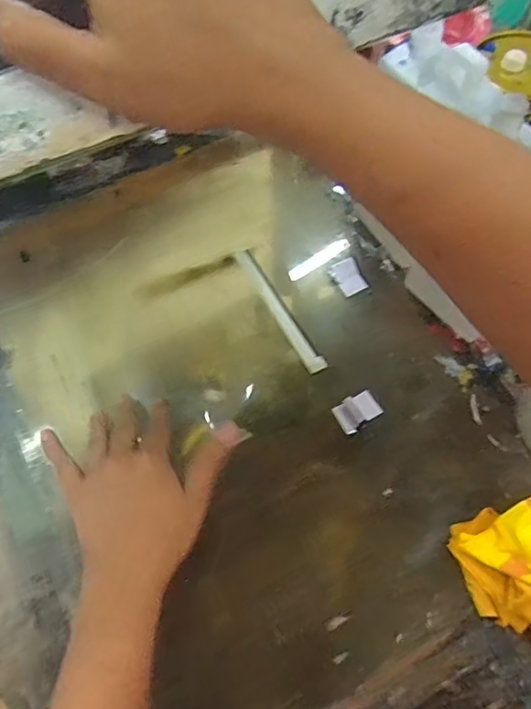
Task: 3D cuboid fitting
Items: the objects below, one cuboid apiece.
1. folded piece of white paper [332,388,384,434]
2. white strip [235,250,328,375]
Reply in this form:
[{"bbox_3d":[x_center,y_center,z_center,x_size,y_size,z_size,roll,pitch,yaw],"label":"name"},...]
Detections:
[{"bbox_3d":[0.087,0.052,0.514,0.041,0.015,0.029,-30,66,-14],"label":"folded piece of white paper"},{"bbox_3d":[0.013,-0.047,0.574,0.018,0.013,0.163,-26,65,-12],"label":"white strip"}]

